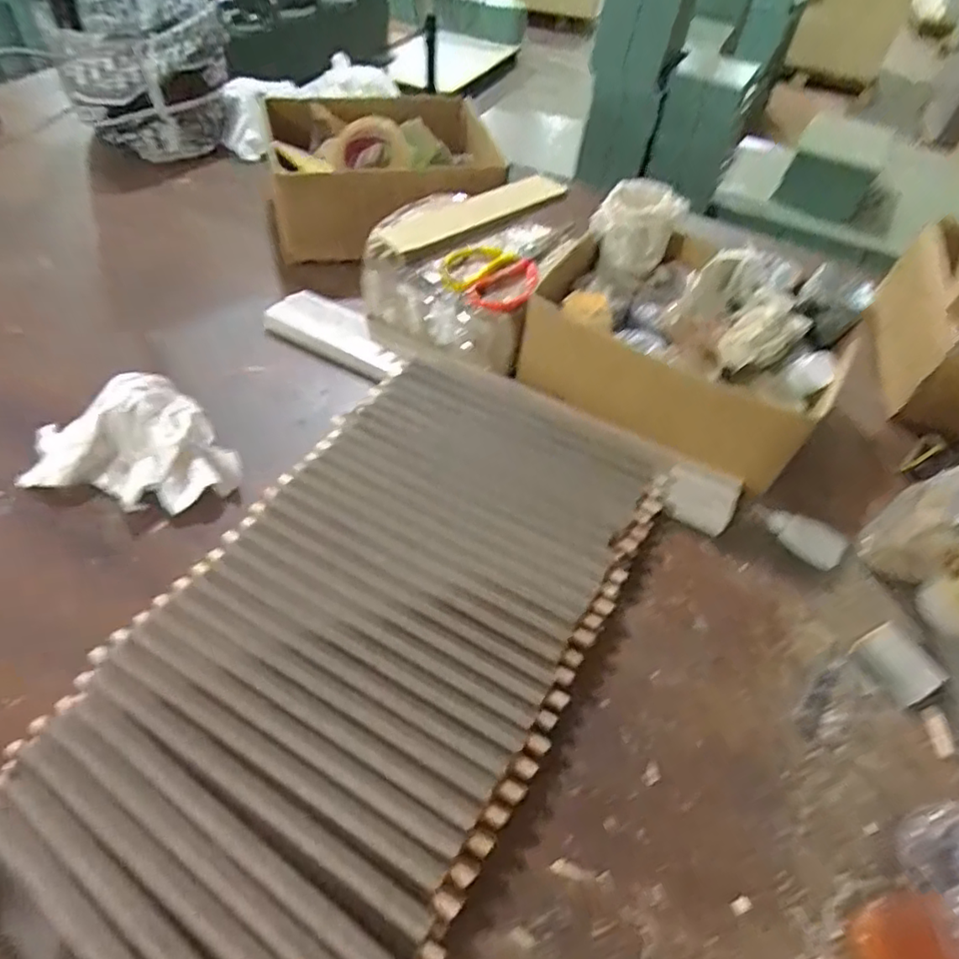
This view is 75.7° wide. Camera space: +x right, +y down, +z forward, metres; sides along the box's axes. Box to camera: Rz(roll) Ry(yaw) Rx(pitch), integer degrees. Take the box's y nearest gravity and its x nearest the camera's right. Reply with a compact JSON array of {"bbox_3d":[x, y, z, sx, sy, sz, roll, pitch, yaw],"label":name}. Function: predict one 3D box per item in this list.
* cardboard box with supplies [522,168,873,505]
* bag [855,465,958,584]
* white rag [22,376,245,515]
[{"bbox_3d":[0.233,-0.169,0.682,0.309,0.155,0.225,28,54,19],"label":"cardboard box with supplies"},{"bbox_3d":[0.426,0.033,0.574,0.050,0.154,0.072,-1,42,-46],"label":"bag"},{"bbox_3d":[-0.348,-0.031,0.603,0.181,0.049,0.164,35,57,24],"label":"white rag"}]

